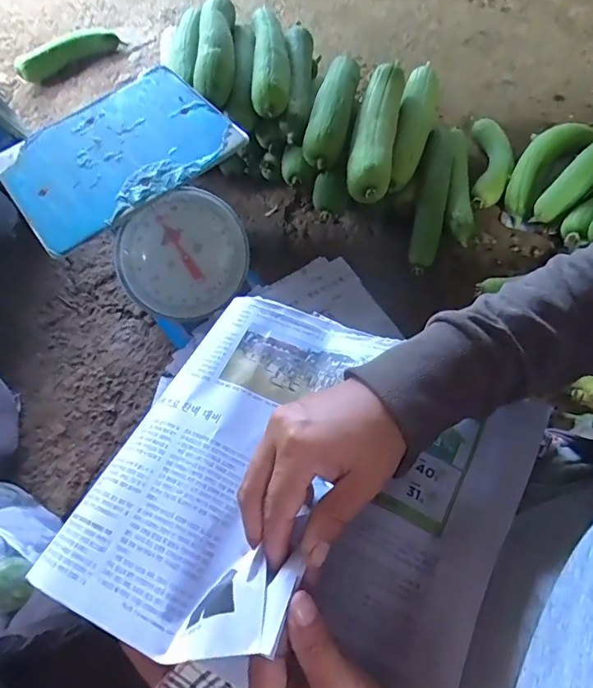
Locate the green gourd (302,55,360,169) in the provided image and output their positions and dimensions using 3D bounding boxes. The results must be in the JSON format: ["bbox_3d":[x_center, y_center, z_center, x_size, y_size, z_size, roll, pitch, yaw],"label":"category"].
[{"bbox_3d":[0.063,-0.406,0.798,0.069,0.052,0.243,10,62,9],"label":"green gourd"}]

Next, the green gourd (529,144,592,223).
[{"bbox_3d":[0.475,-0.283,0.753,0.202,0.072,0.051,-46,65,11],"label":"green gourd"}]

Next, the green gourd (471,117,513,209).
[{"bbox_3d":[0.374,-0.348,0.880,0.072,0.040,0.220,7,62,8],"label":"green gourd"}]

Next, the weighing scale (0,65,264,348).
[{"bbox_3d":[-0.235,-0.198,0.758,0.289,0.283,0.270,-36,65,-15],"label":"weighing scale"}]

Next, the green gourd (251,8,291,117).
[{"bbox_3d":[-0.045,-0.507,0.823,0.067,0.052,0.266,-2,61,3],"label":"green gourd"}]

